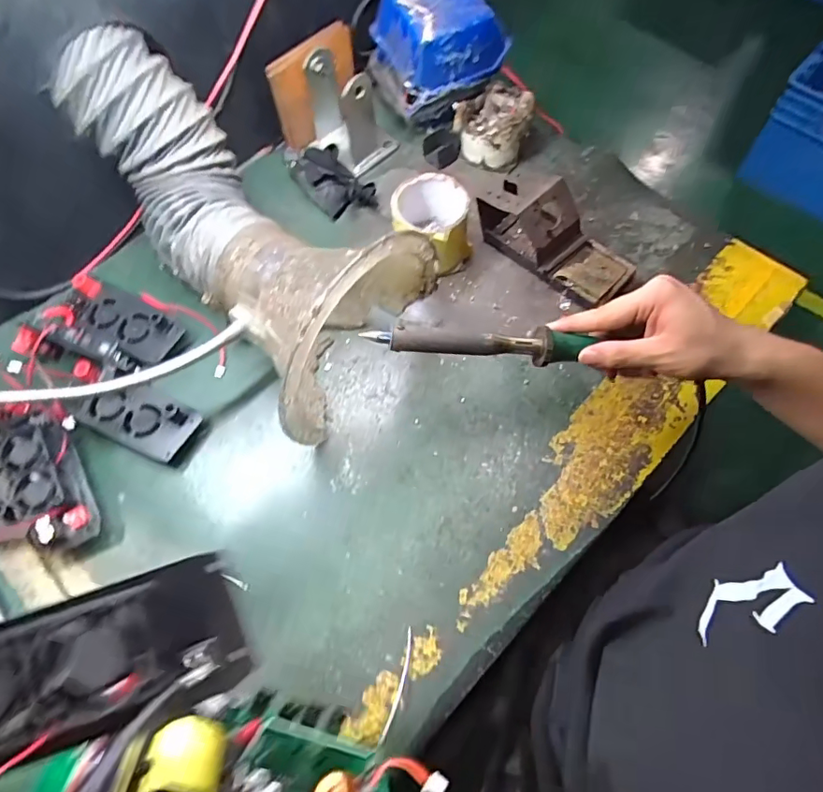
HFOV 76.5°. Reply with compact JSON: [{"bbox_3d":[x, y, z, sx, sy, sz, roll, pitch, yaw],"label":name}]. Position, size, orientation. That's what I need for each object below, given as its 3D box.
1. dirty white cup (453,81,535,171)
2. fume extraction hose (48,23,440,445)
[{"bbox_3d":[0.103,-0.337,0.648,0.087,0.059,0.083,-1,64,2],"label":"dirty white cup"},{"bbox_3d":[-0.154,-0.168,0.489,0.202,0.180,0.376,-43,86,-17],"label":"fume extraction hose"}]

